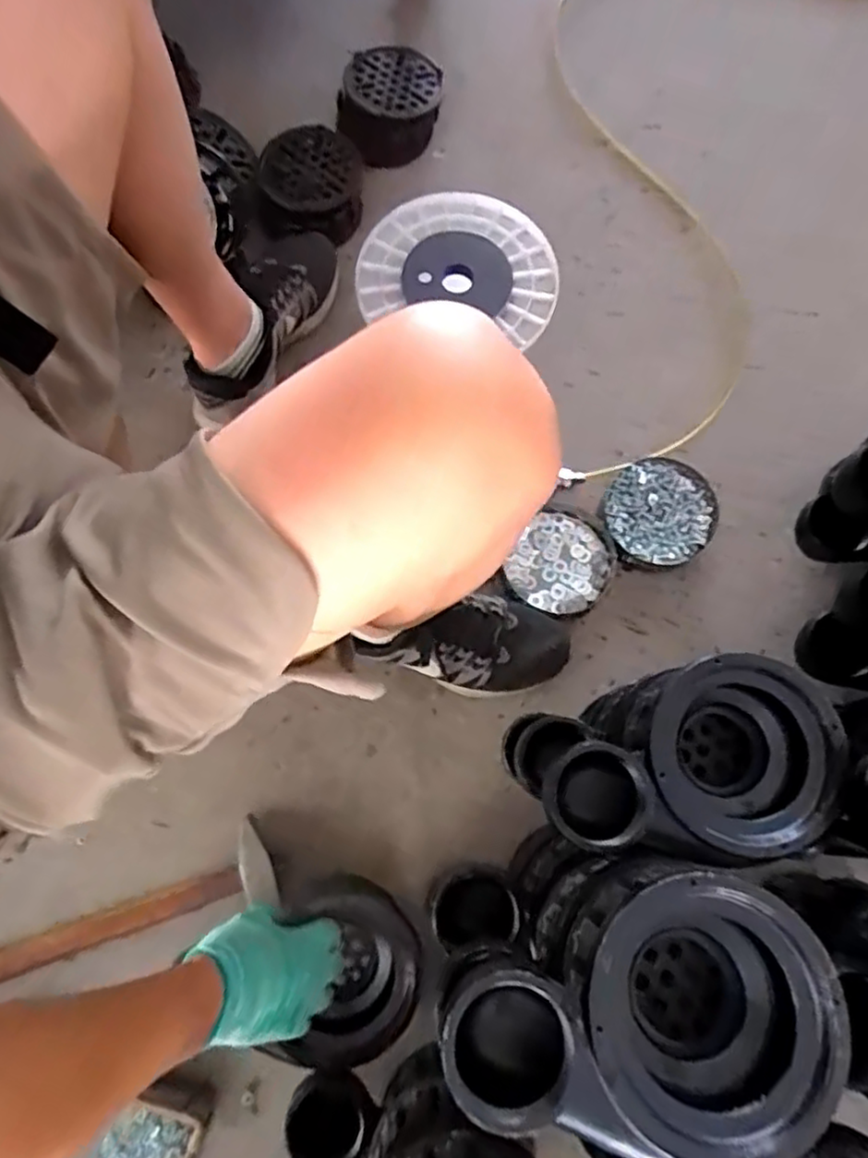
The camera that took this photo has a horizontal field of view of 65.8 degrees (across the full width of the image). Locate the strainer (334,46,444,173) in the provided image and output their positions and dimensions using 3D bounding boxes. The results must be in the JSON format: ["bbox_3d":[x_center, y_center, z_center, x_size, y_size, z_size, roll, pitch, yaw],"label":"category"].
[{"bbox_3d":[-0.056,-0.659,0.932,0.136,0.088,0.116,15,78,3],"label":"strainer"}]

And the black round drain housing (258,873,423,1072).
[{"bbox_3d":[-0.082,0.365,0.643,0.130,0.108,0.137,0,77,-1],"label":"black round drain housing"}]

